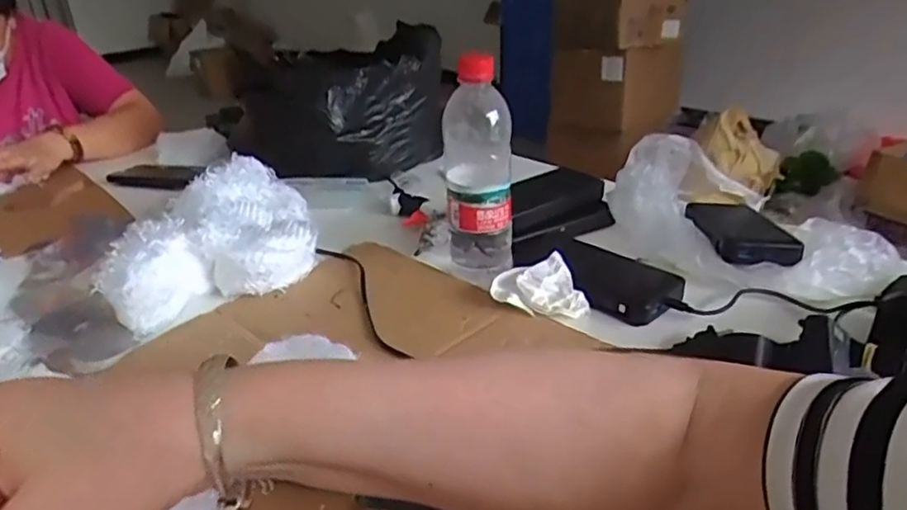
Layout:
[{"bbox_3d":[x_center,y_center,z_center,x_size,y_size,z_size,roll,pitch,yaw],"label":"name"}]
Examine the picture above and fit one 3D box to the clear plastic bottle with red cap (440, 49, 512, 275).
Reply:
[{"bbox_3d":[0.023,-0.081,0.616,0.063,0.201,0.058,-4,27,0],"label":"clear plastic bottle with red cap"}]

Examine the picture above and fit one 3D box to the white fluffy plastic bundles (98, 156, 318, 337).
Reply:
[{"bbox_3d":[-0.251,-0.027,0.695,0.185,0.071,0.235,-11,28,-14],"label":"white fluffy plastic bundles"}]

